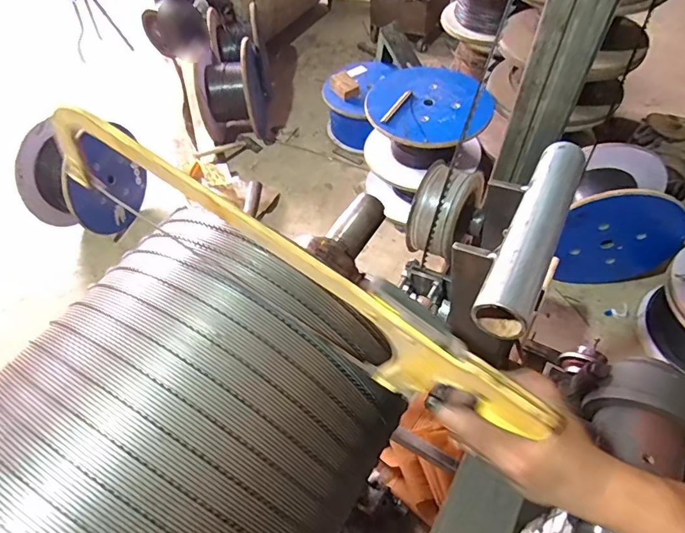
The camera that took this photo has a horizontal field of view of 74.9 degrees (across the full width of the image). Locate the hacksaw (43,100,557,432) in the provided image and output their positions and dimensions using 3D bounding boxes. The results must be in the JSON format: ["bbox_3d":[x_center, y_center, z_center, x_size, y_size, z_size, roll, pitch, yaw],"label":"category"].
[{"bbox_3d":[-0.047,0.008,0.342,0.414,0.132,0.013,32,59,4],"label":"hacksaw"}]

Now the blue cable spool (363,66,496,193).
[{"bbox_3d":[0.280,-0.497,1.596,0.373,0.257,0.385,-2,52,3],"label":"blue cable spool"}]

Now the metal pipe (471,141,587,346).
[{"bbox_3d":[0.137,-0.029,0.314,0.031,0.031,0.179,23,57,20],"label":"metal pipe"}]

